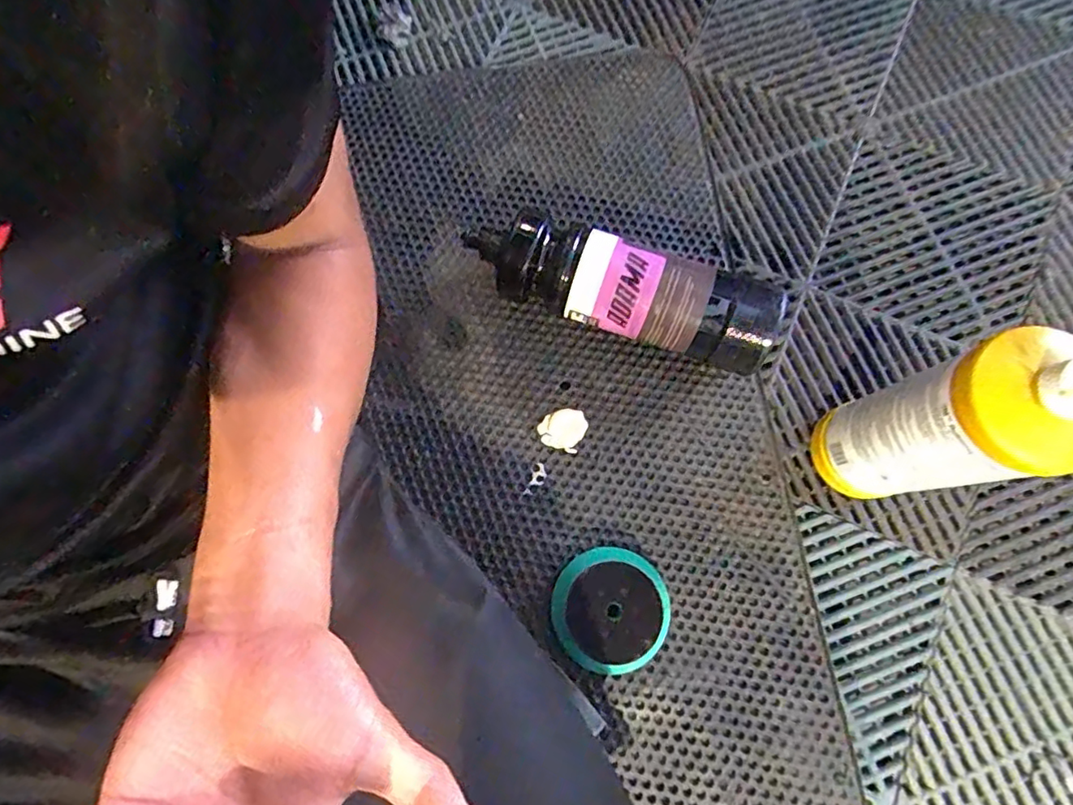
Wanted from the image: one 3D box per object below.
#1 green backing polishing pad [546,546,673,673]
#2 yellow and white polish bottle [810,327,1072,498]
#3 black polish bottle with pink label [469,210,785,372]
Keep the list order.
[{"bbox_3d":[0.061,0.170,0.467,0.093,0.026,0.093,-42,78,-8],"label":"green backing polishing pad"},{"bbox_3d":[0.277,0.021,0.398,0.075,0.245,0.082,-12,76,-1],"label":"yellow and white polish bottle"},{"bbox_3d":[0.069,-0.097,0.502,0.272,0.089,0.070,21,77,7],"label":"black polish bottle with pink label"}]

